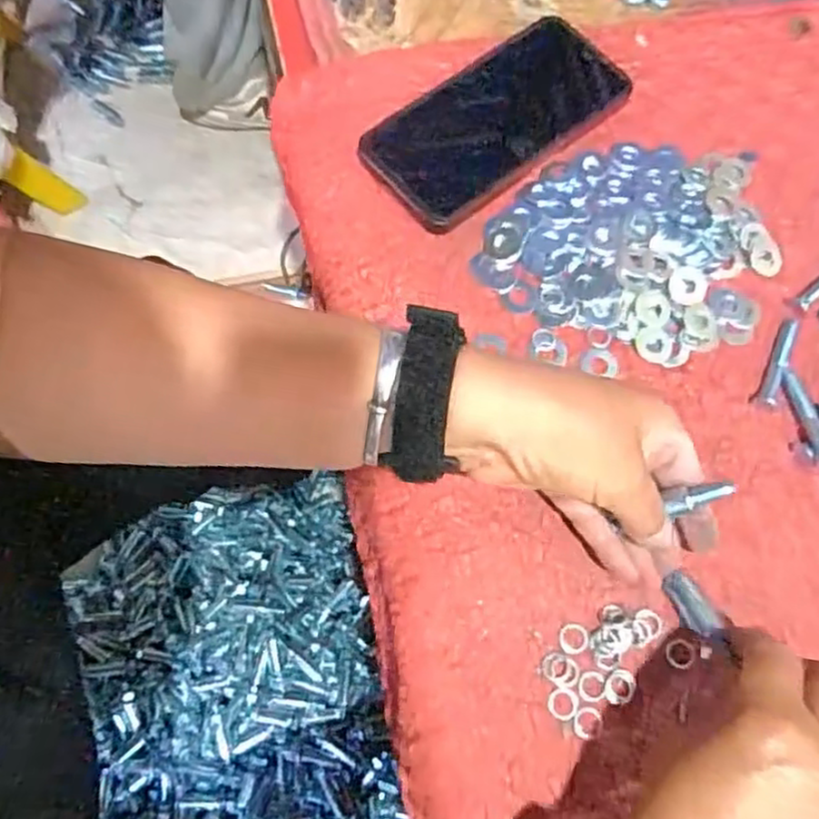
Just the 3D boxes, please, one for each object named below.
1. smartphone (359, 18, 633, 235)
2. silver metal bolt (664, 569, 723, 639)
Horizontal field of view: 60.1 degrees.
[{"bbox_3d":[0.057,-0.184,0.439,0.172,0.013,0.081,-40,76,-14],"label":"smartphone"},{"bbox_3d":[0.141,0.097,0.352,0.015,0.015,0.032,-27,66,-7],"label":"silver metal bolt"}]

